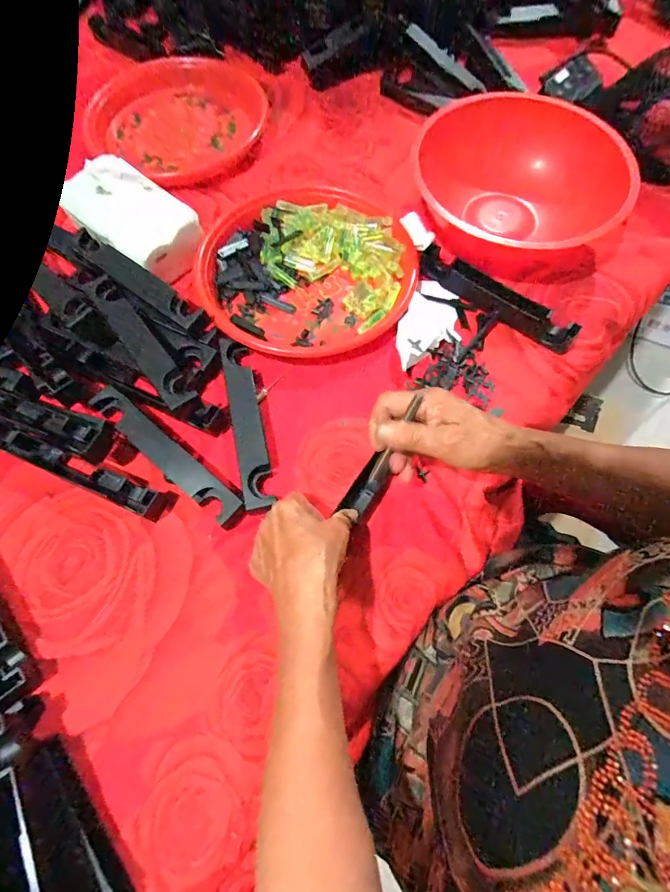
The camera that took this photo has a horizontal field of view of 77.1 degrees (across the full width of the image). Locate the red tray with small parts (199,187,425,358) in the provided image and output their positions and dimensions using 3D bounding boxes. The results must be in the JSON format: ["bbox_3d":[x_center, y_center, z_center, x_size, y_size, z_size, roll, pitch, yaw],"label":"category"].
[{"bbox_3d":[-0.031,-0.225,0.501,0.240,0.029,0.254,-2,69,-2],"label":"red tray with small parts"}]

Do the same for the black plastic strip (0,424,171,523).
[{"bbox_3d":[-0.255,0.021,0.409,0.199,0.019,0.025,22,70,8],"label":"black plastic strip"}]

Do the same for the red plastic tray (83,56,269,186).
[{"bbox_3d":[-0.234,-0.489,0.617,0.232,0.035,0.231,32,72,13],"label":"red plastic tray"}]

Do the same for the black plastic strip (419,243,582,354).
[{"bbox_3d":[0.181,-0.170,0.477,0.193,0.030,0.034,38,73,13],"label":"black plastic strip"}]

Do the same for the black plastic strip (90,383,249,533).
[{"bbox_3d":[-0.161,0.011,0.411,0.192,0.025,0.032,39,73,14],"label":"black plastic strip"}]

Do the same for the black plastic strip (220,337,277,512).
[{"bbox_3d":[-0.089,-0.027,0.425,0.028,0.025,0.187,-12,69,-5],"label":"black plastic strip"}]

